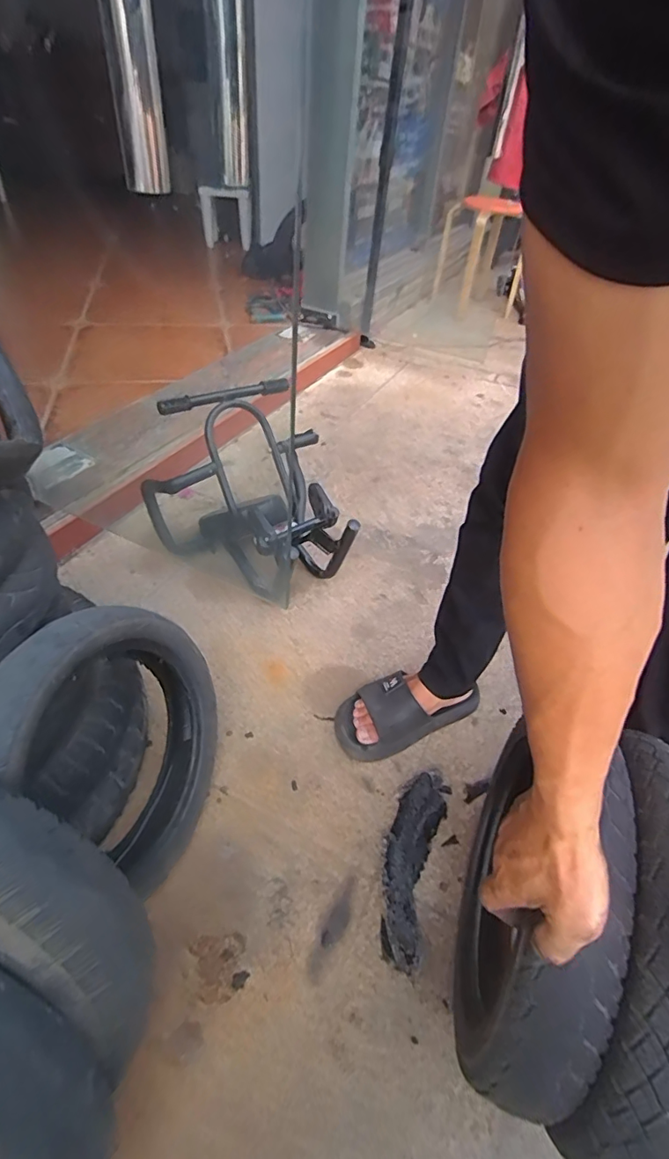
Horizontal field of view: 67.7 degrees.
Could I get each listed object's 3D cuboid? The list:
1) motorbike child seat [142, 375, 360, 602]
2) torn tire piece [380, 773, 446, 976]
[{"bbox_3d":[-0.150,-0.141,0.954,0.316,0.333,0.358,-24,51,-27],"label":"motorbike child seat"},{"bbox_3d":[0.101,0.381,0.677,0.068,0.035,0.231,17,45,12],"label":"torn tire piece"}]

